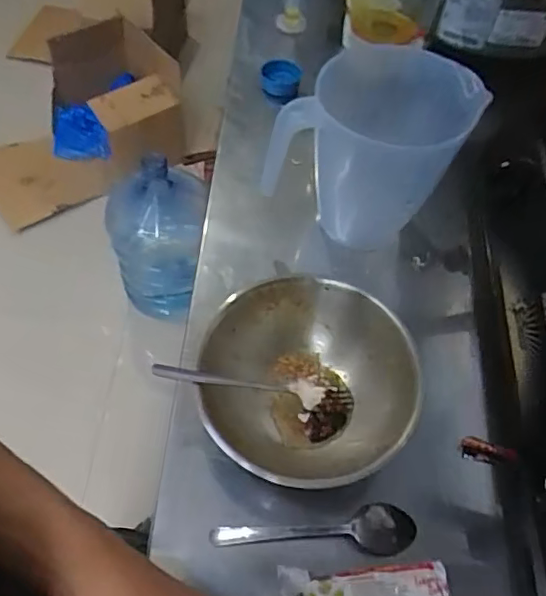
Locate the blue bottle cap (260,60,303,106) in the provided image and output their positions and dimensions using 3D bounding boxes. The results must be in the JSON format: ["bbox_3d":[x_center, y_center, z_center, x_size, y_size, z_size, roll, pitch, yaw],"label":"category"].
[{"bbox_3d":[0.010,-0.305,0.801,0.052,0.040,0.057,-1,58,-4],"label":"blue bottle cap"}]

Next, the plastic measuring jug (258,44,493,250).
[{"bbox_3d":[0.112,-0.170,0.635,0.184,0.182,0.186,27,60,13],"label":"plastic measuring jug"}]

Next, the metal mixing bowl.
[{"bbox_3d":[0.031,0.079,0.525,0.180,0.089,0.174,2,58,-3],"label":"metal mixing bowl"}]

